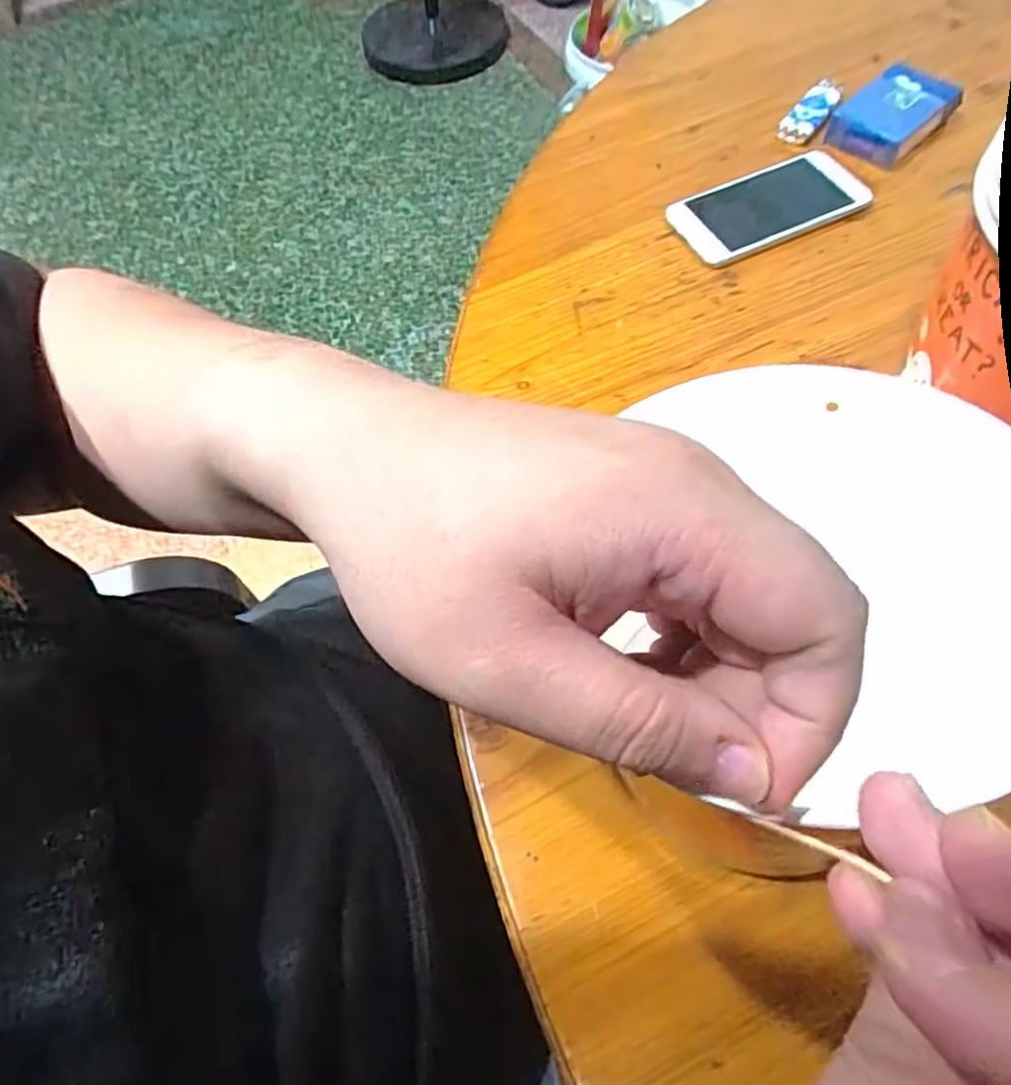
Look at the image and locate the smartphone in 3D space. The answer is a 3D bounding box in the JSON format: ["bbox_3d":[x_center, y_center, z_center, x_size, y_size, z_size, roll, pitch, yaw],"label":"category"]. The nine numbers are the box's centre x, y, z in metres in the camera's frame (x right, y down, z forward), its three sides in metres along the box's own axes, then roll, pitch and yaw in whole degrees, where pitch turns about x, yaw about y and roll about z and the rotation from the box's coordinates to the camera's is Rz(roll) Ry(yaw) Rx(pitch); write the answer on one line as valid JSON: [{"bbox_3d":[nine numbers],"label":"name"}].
[{"bbox_3d":[0.179,-0.234,0.474,0.135,0.011,0.063,-22,64,-8],"label":"smartphone"}]

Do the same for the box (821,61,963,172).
[{"bbox_3d":[0.281,-0.312,0.498,0.062,0.023,0.087,40,72,21],"label":"box"}]

